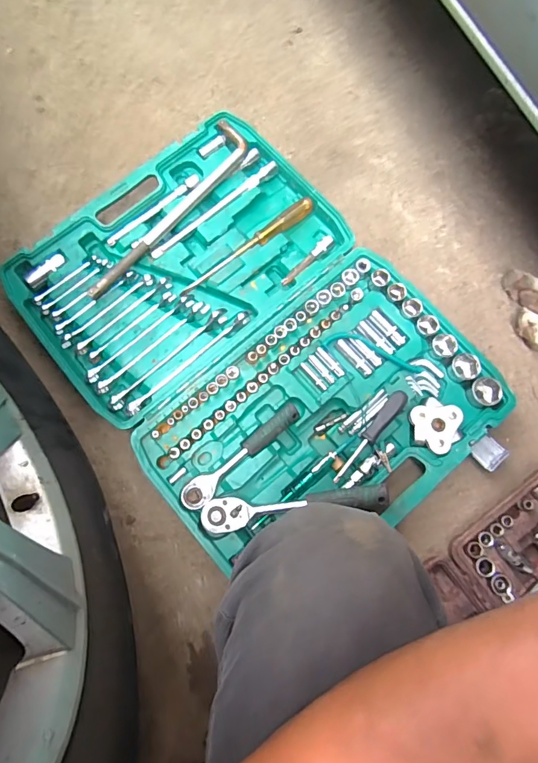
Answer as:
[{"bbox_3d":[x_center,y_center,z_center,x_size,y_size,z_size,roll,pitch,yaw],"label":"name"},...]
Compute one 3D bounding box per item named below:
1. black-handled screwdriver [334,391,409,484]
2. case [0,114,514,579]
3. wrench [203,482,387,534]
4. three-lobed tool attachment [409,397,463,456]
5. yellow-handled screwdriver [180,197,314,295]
[{"bbox_3d":[0.134,0.071,0.574,0.022,0.022,0.145,41,88,8],"label":"black-handled screwdriver"},{"bbox_3d":[-0.029,-0.067,0.627,0.463,0.067,0.635,-36,80,-8],"label":"case"},{"bbox_3d":[0.031,0.160,0.555,0.235,0.042,0.042,-7,77,-2],"label":"wrench"},{"bbox_3d":[0.231,0.060,0.596,0.072,0.020,0.069,0,77,0],"label":"three-lobed tool attachment"},{"bbox_3d":[-0.028,-0.212,0.667,0.243,0.024,0.025,-38,80,-12],"label":"yellow-handled screwdriver"}]

